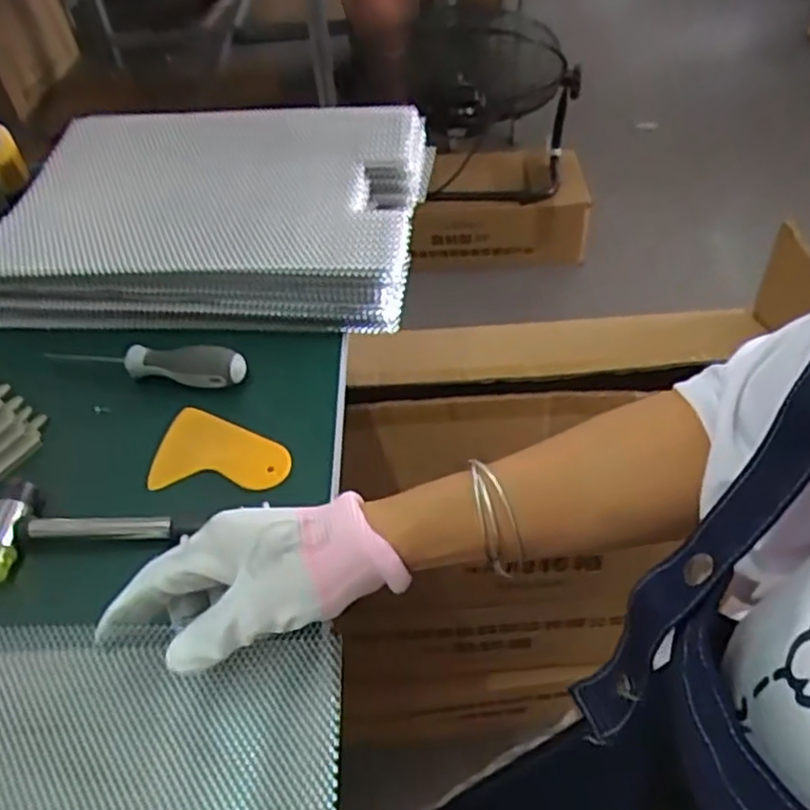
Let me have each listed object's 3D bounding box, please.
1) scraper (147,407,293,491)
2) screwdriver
[{"bbox_3d":[-0.120,0.028,0.470,0.091,0.007,0.060,0,51,3],"label":"scraper"},{"bbox_3d":[-0.188,-0.030,0.510,0.151,0.022,0.024,5,48,9],"label":"screwdriver"}]

